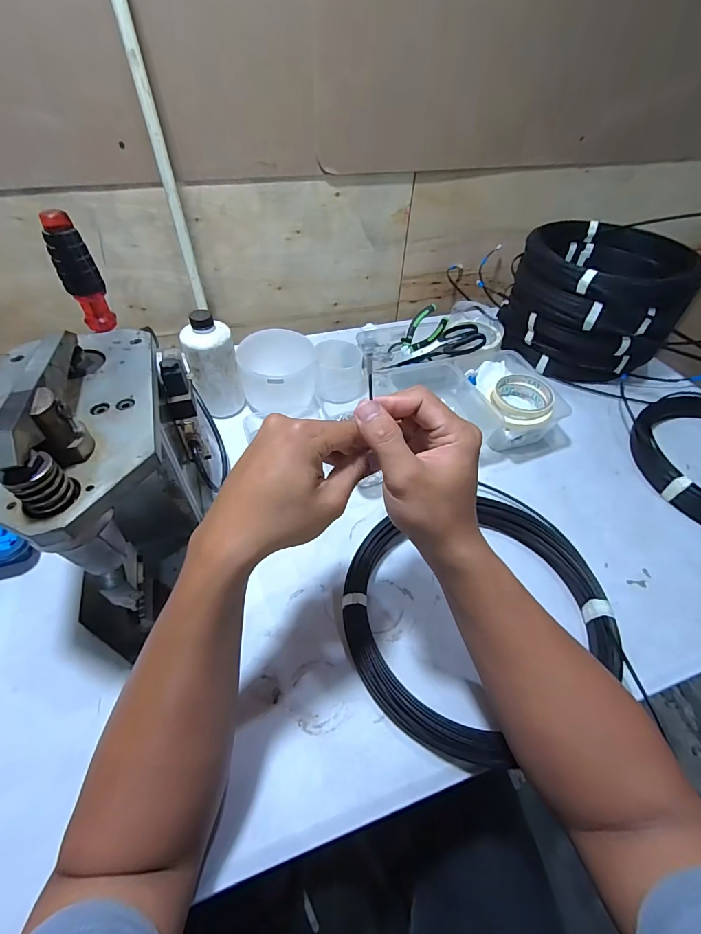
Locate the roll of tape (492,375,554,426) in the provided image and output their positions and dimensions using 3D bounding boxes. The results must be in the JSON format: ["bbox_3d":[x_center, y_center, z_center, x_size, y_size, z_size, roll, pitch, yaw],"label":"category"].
[{"bbox_3d":[0.260,-0.100,0.594,0.086,0.033,0.107,10,54,4],"label":"roll of tape"}]

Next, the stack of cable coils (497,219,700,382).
[{"bbox_3d":[0.437,-0.307,0.722,0.265,0.181,0.264,22,51,16],"label":"stack of cable coils"}]

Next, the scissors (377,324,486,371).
[{"bbox_3d":[0.142,-0.212,0.699,0.179,0.020,0.075,-16,53,14],"label":"scissors"}]

